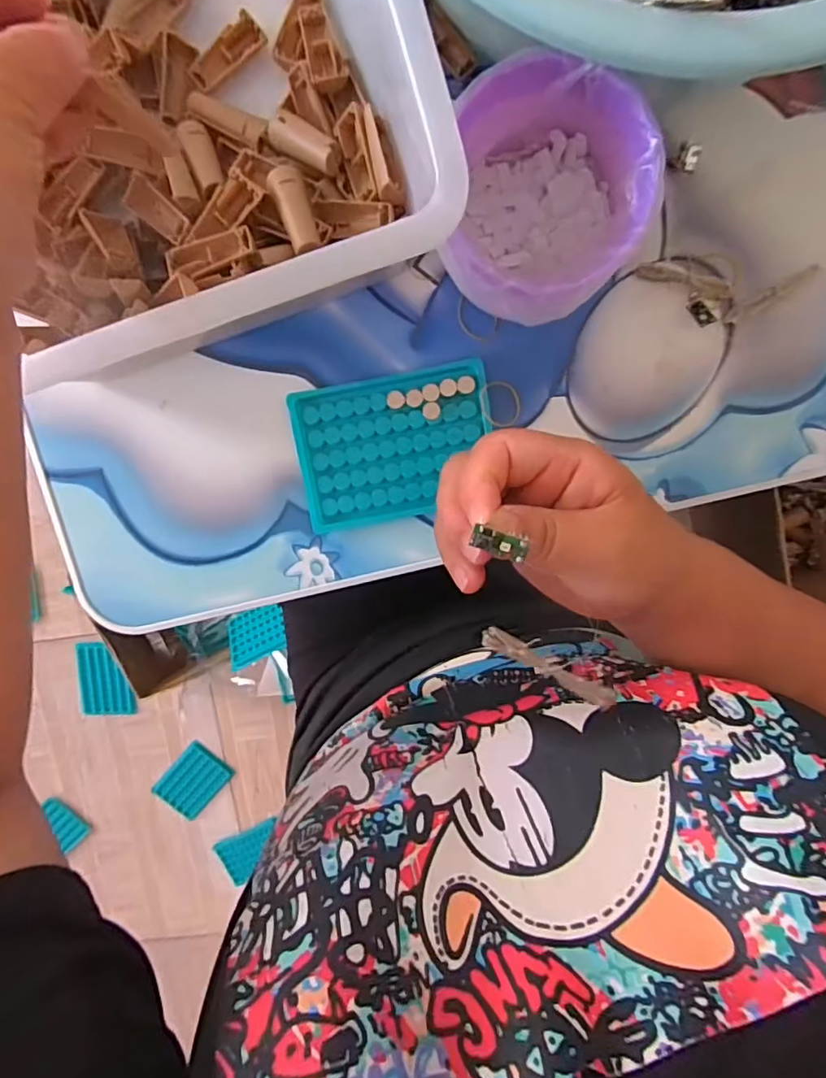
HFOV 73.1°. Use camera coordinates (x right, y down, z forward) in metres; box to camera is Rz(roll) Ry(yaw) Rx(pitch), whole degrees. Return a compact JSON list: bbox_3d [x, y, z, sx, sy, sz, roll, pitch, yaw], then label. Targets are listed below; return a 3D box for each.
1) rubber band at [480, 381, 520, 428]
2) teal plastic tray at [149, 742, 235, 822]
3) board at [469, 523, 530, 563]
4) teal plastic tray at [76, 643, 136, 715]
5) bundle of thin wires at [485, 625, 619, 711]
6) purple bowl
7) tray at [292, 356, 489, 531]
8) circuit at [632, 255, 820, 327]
[{"bbox_3d":[0.059,-0.091,0.373,0.027,0.007,0.030,-4,99,1],"label":"rubber band"},{"bbox_3d":[-0.391,0.432,0.994,0.093,0.011,0.129,42,97,-5],"label":"teal plastic tray"},{"bbox_3d":[0.031,0.002,0.201,0.018,0.004,0.008,22,96,-1],"label":"board"},{"bbox_3d":[-0.545,0.248,0.979,0.103,0.017,0.127,-2,99,1],"label":"teal plastic tray"},{"bbox_3d":[0.060,0.055,0.244,0.061,0.007,0.012,26,98,-3],"label":"bundle of thin wires"},{"bbox_3d":[0.071,-0.182,0.321,0.102,0.092,0.116,4,99,0],"label":"purple bowl"},{"bbox_3d":[-0.013,-0.061,0.376,0.128,0.011,0.095,-10,99,2],"label":"tray"},{"bbox_3d":[0.206,-0.166,0.364,0.109,0.012,0.044,-9,99,2],"label":"circuit"}]

